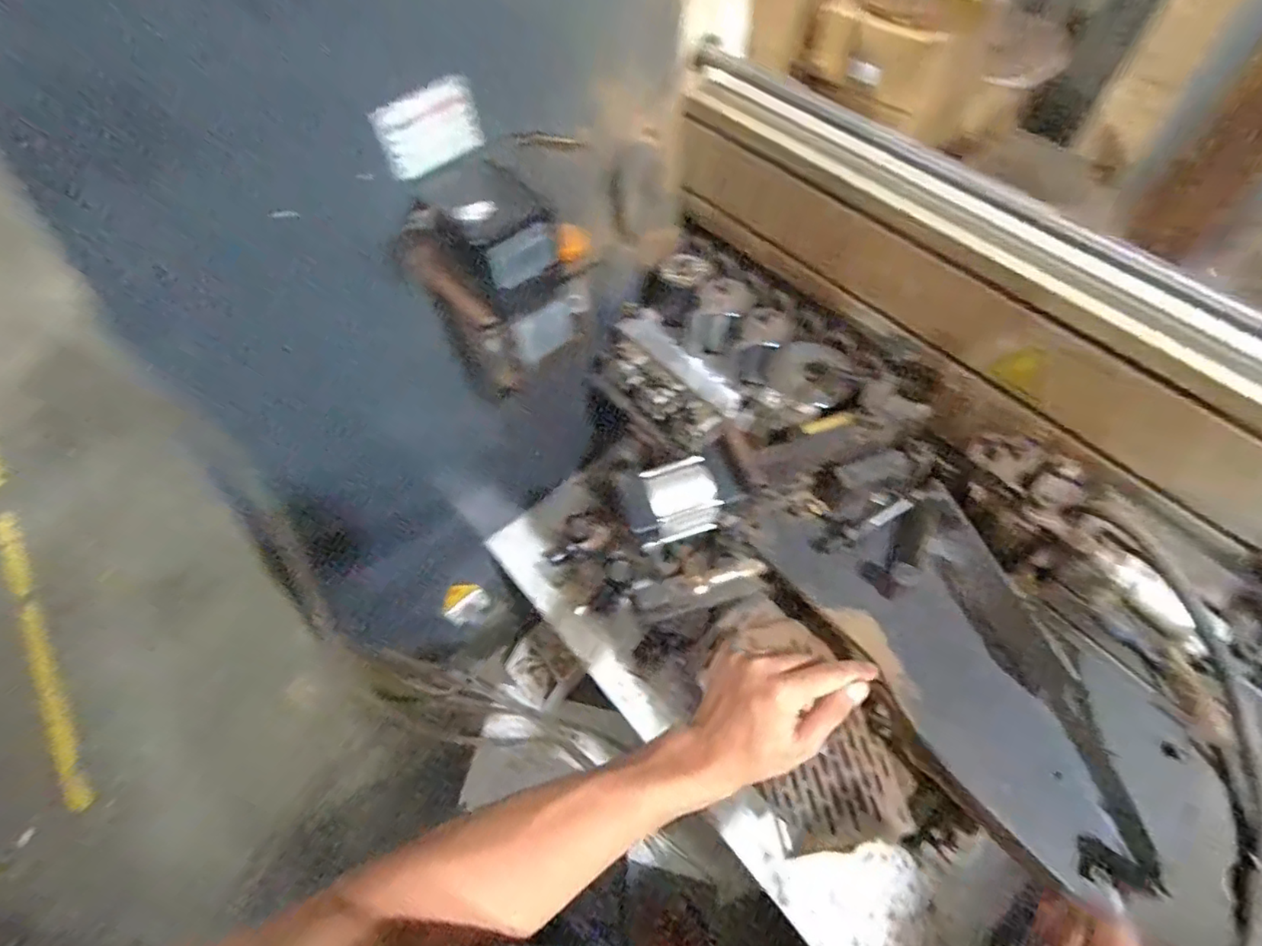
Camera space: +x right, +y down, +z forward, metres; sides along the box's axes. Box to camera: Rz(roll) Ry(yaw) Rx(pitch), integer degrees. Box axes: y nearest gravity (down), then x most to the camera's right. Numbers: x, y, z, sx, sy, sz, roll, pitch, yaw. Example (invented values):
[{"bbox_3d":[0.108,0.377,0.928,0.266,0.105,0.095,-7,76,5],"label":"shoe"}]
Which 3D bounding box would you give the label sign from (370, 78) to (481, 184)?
[{"bbox_3d":[-0.169,-0.291,0.502,0.006,0.063,0.103,31,59,17],"label":"label sign"}]

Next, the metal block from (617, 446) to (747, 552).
[{"bbox_3d":[0.052,0.030,0.640,0.120,0.054,0.072,-21,60,-10],"label":"metal block"}]

